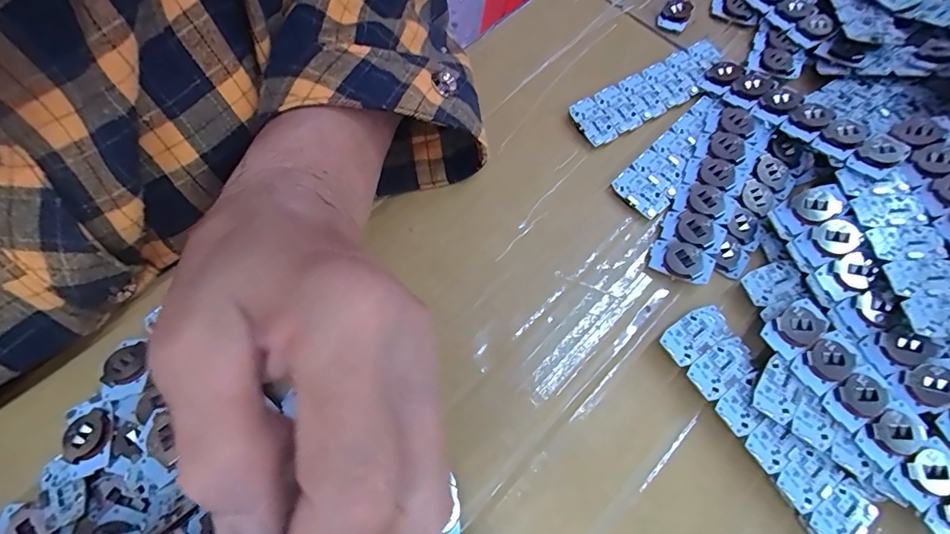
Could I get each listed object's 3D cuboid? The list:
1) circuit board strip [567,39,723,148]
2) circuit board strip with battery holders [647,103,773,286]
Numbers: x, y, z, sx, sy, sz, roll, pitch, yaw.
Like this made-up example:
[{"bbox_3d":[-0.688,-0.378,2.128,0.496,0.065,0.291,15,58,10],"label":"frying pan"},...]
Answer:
[{"bbox_3d":[0.103,-0.104,0.280,0.102,0.009,0.029,-31,72,-13],"label":"circuit board strip"},{"bbox_3d":[0.125,-0.040,0.252,0.029,0.015,0.107,26,70,9],"label":"circuit board strip with battery holders"}]

